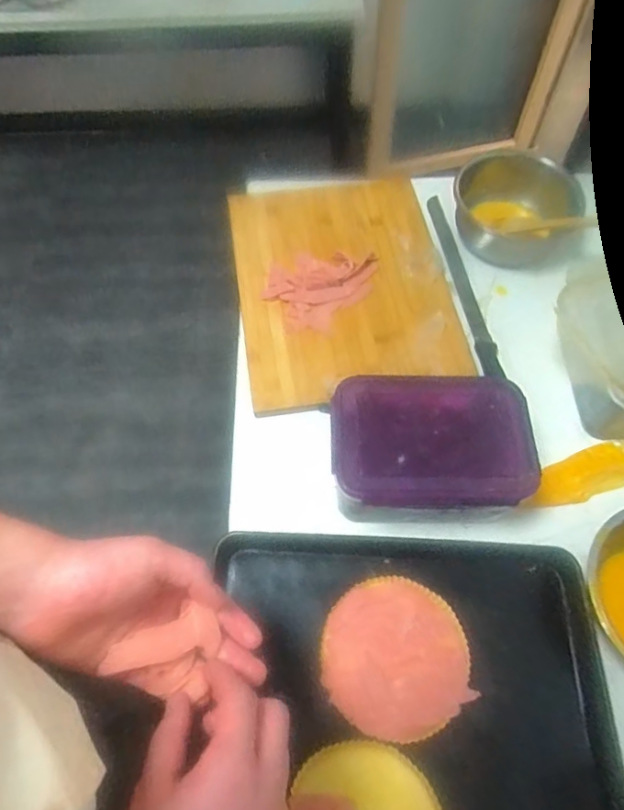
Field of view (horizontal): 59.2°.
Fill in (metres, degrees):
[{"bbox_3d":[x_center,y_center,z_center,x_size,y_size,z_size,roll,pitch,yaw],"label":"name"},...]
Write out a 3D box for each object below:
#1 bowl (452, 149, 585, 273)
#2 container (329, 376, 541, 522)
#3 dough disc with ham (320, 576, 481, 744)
[{"bbox_3d":[0.306,-0.301,0.831,0.170,0.085,0.206,8,62,5],"label":"bowl"},{"bbox_3d":[0.127,0.057,0.625,0.211,0.110,0.155,-4,62,-2],"label":"container"},{"bbox_3d":[0.085,0.252,0.554,0.146,0.006,0.144,0,61,0],"label":"dough disc with ham"}]

